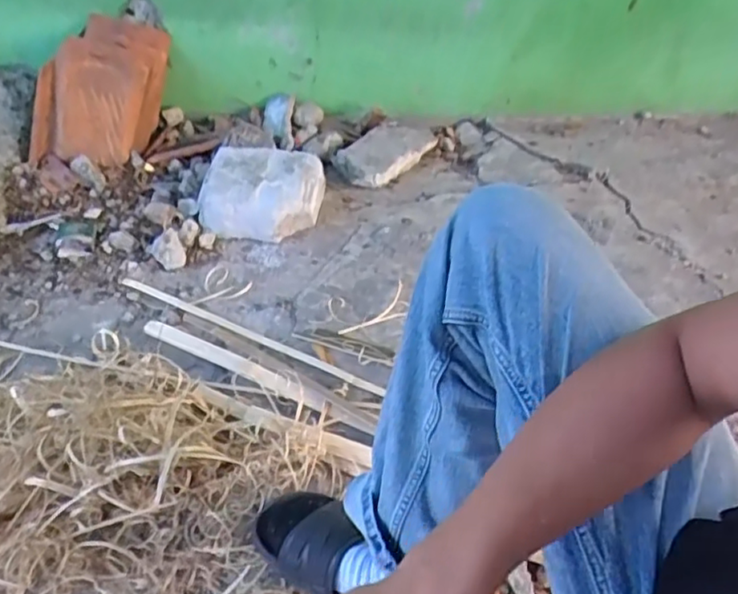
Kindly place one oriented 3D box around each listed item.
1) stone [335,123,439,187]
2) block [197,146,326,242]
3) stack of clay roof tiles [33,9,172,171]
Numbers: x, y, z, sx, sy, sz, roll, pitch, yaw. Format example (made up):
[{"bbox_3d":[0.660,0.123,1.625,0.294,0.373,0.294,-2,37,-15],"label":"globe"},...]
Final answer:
[{"bbox_3d":[0.042,-0.343,1.477,0.143,0.052,0.253,29,49,26],"label":"stone"},{"bbox_3d":[-0.222,-0.226,1.330,0.244,0.093,0.205,4,43,2],"label":"block"},{"bbox_3d":[-0.627,-0.473,1.465,0.255,0.362,0.109,13,2,-4],"label":"stack of clay roof tiles"}]

